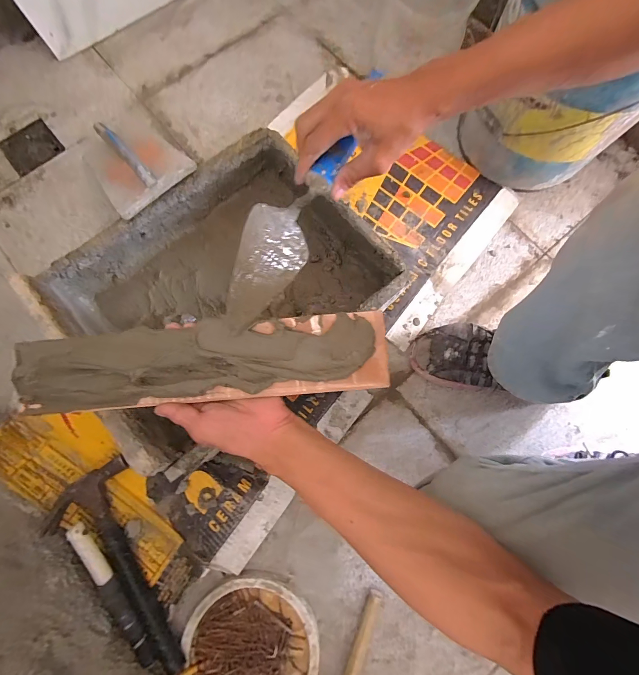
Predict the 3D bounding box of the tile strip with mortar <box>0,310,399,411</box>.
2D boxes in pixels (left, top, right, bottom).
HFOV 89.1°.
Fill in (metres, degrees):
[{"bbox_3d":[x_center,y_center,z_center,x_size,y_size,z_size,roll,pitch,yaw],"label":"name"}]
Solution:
[{"bbox_3d":[-0.126,0.026,0.338,0.385,0.025,0.079,-4,79,1],"label":"tile strip with mortar"}]

